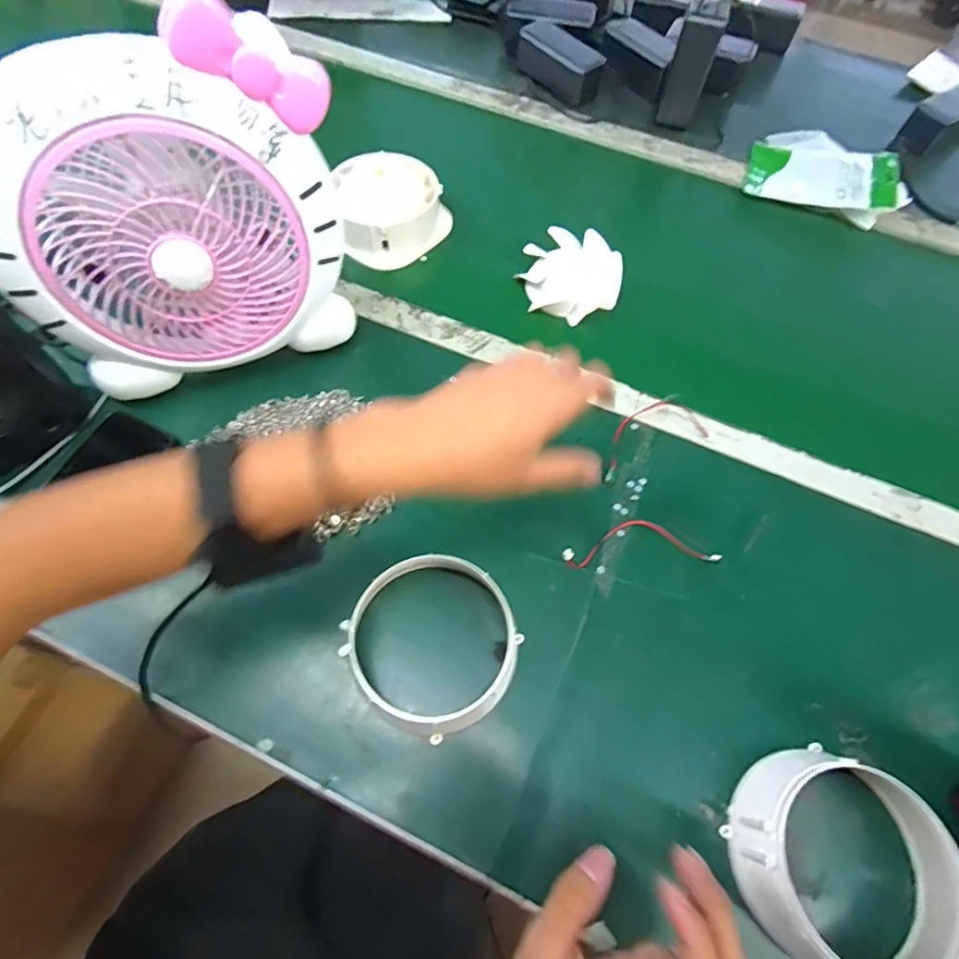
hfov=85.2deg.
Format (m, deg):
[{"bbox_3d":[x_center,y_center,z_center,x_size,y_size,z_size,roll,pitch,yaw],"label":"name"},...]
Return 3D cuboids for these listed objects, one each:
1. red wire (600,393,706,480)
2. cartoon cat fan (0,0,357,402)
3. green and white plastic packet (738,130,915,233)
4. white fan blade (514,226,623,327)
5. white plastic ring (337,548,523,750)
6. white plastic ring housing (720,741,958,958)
[{"bbox_3d":[0.163,-0.044,0.512,0.129,0.011,0.055,-25,68,-14],"label":"red wire"},{"bbox_3d":[-0.241,-0.203,0.430,0.258,0.268,0.124,-29,68,-17],"label":"cartoon cat fan"},{"bbox_3d":[0.482,-0.432,0.723,0.200,0.042,0.161,21,63,7],"label":"green and white plastic packet"},{"bbox_3d":[0.106,-0.235,0.597,0.109,0.042,0.095,6,64,0],"label":"white fan blade"},{"bbox_3d":[-0.031,0.121,0.389,0.117,0.048,0.120,1,62,-3],"label":"white plastic ring"},{"bbox_3d":[0.244,0.257,0.343,0.133,0.071,0.126,1,62,-3],"label":"white plastic ring housing"}]

